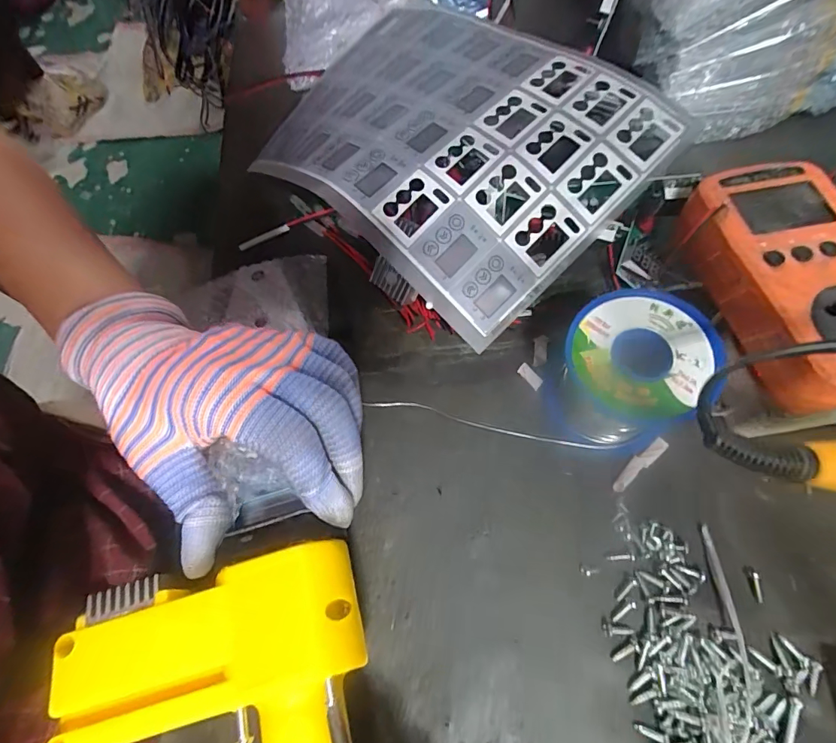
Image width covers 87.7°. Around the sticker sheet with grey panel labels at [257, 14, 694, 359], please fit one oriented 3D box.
[{"bbox_3d":[0.008,-0.154,0.297,0.259,0.066,0.182,41,74,19],"label":"sticker sheet with grey panel labels"}]

